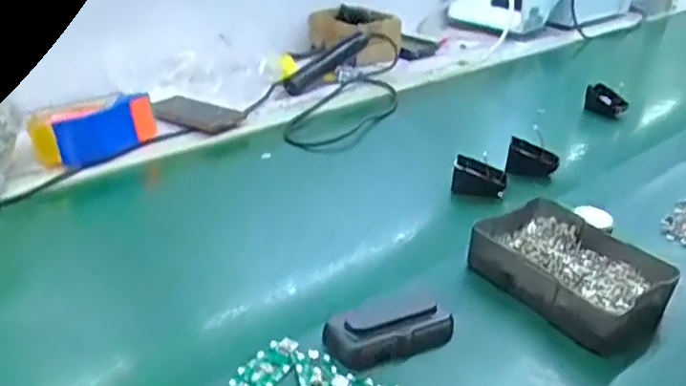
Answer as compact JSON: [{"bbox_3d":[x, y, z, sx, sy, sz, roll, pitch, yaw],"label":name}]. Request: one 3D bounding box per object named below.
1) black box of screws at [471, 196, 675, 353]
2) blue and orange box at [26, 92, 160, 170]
[{"bbox_3d":[0.213,0.074,0.600,0.118,0.051,0.174,-19,34,-35],"label":"black box of screws"},{"bbox_3d":[-0.326,-0.083,0.837,0.051,0.071,0.151,26,36,38],"label":"blue and orange box"}]

